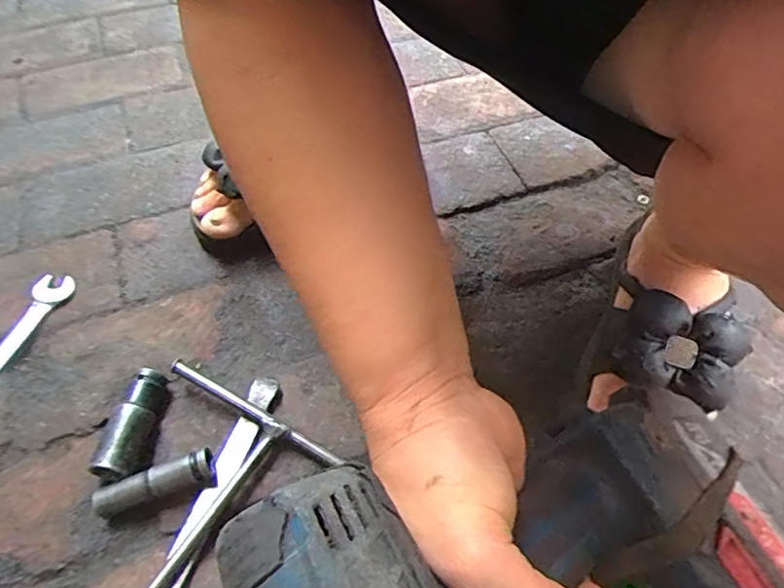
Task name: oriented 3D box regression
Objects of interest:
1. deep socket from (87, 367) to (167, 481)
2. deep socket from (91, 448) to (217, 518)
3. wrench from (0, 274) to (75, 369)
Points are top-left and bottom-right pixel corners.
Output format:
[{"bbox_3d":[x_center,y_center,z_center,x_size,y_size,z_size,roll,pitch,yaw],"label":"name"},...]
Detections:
[{"bbox_3d":[-0.192,0.096,0.421,0.027,0.027,0.080,5,55,4],"label":"deep socket"},{"bbox_3d":[-0.164,0.133,0.393,0.081,0.025,0.021,-13,56,-9],"label":"deep socket"},{"bbox_3d":[-0.321,0.042,0.471,0.031,0.010,0.149,14,56,9],"label":"wrench"}]

